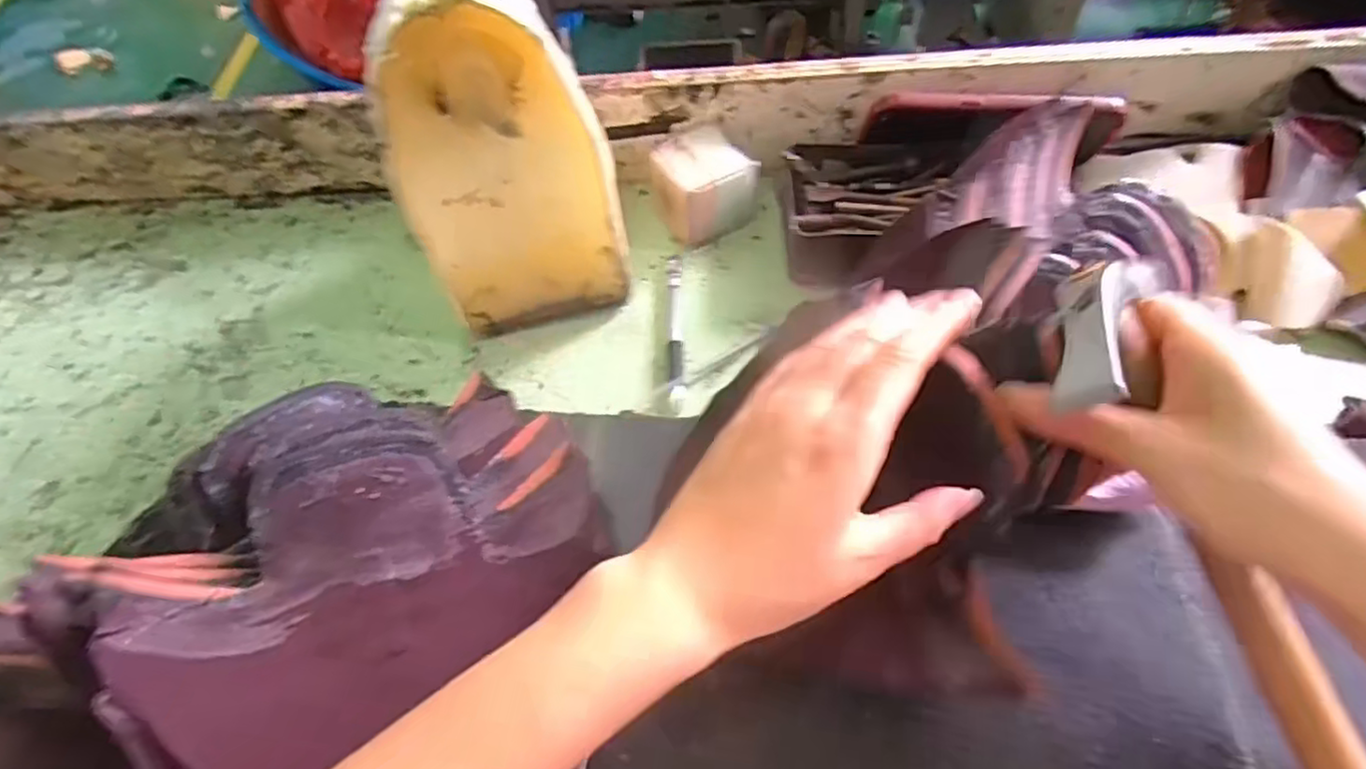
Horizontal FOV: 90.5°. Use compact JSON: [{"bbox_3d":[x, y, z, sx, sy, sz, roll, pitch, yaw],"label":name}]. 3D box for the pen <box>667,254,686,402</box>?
[{"bbox_3d":[-0.005,-0.039,0.433,0.010,0.005,0.114,-3,57,3],"label":"pen"}]

